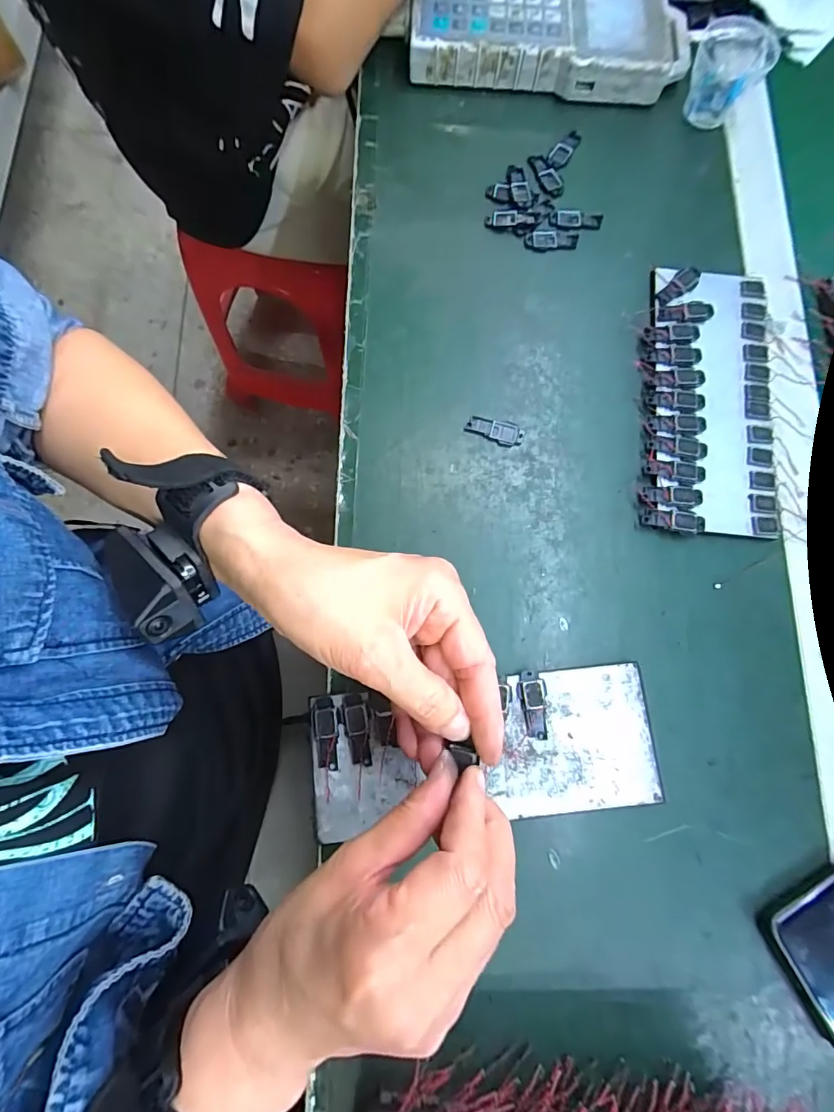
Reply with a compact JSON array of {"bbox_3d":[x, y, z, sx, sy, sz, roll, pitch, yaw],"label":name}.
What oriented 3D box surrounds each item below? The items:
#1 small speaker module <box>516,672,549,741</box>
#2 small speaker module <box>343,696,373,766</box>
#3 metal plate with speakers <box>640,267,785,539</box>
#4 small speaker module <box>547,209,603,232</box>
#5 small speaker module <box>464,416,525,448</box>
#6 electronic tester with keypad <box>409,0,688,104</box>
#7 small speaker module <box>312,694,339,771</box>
[{"bbox_3d":[0.071,0.090,0.292,0.016,0.006,0.040,-5,78,-1],"label":"small speaker module"},{"bbox_3d":[-0.036,0.103,0.286,0.014,0.004,0.040,-6,78,-1],"label":"small speaker module"},{"bbox_3d":[0.209,-0.113,0.342,0.095,0.008,0.199,6,78,1],"label":"metal plate with speakers"},{"bbox_3d":[0.123,-0.260,0.373,0.040,0.004,0.018,6,78,1],"label":"small speaker module"},{"bbox_3d":[0.054,-0.087,0.334,0.041,0.004,0.018,11,79,2],"label":"small speaker module"},{"bbox_3d":[0.109,-0.429,0.391,0.226,0.036,0.106,2,78,1],"label":"electronic tester with keypad"},{"bbox_3d":[-0.054,0.105,0.285,0.014,0.004,0.041,-3,78,0],"label":"small speaker module"}]

